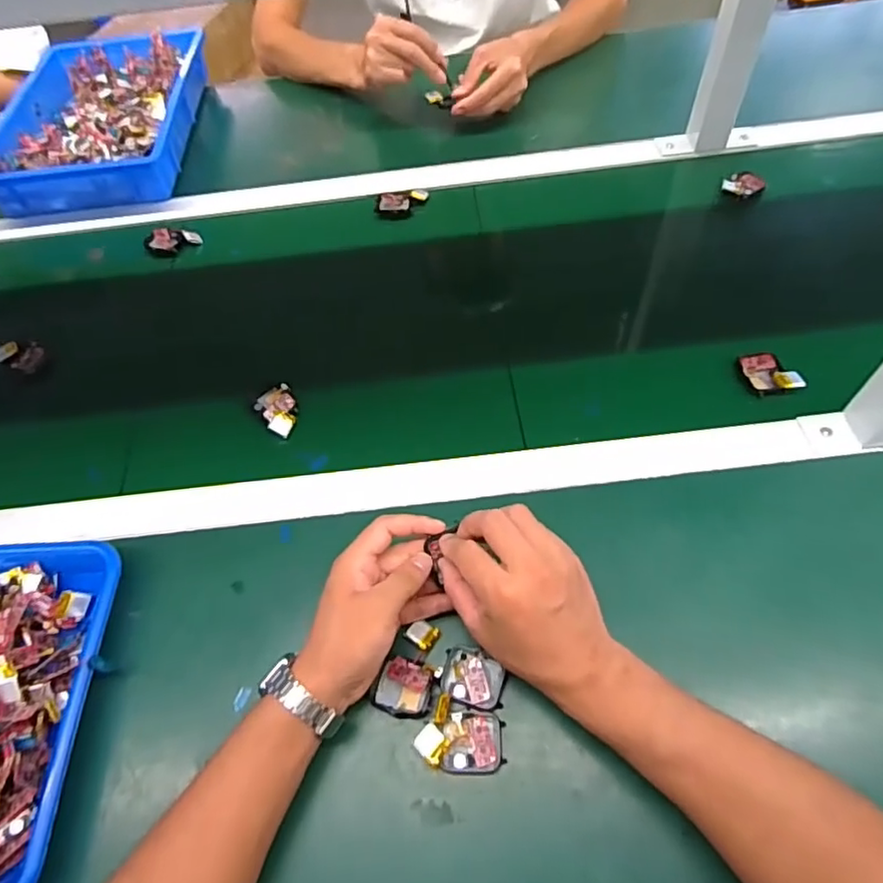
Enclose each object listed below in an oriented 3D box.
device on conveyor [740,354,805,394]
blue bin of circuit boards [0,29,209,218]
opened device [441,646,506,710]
[{"bbox_3d":[0.307,-0.064,0.559,0.049,0.010,0.042,-4,60,17],"label":"device on conveyor"},{"bbox_3d":[-0.477,-0.456,0.846,0.252,0.061,0.359,-4,57,2],"label":"blue bin of circuit boards"},{"bbox_3d":[0.024,0.171,0.434,0.044,0.014,0.039,9,59,11],"label":"opened device"}]

